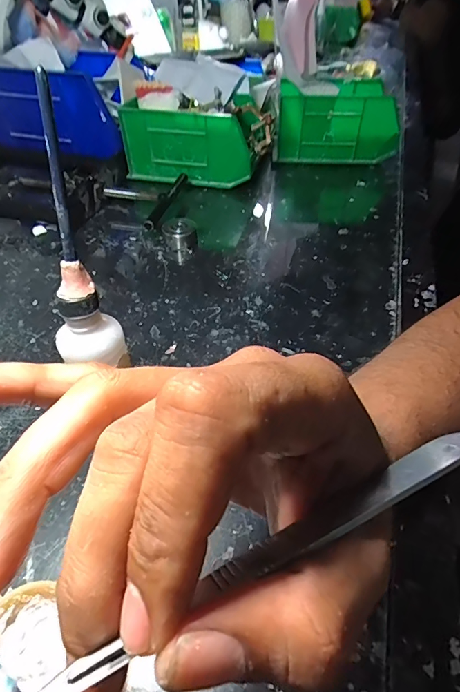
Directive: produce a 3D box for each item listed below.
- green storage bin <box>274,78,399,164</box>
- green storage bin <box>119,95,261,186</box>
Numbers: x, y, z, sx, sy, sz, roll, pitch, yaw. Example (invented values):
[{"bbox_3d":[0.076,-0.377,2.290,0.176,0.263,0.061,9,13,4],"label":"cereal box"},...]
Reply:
[{"bbox_3d":[0.150,-0.324,0.603,0.169,0.088,0.109,6,45,6],"label":"green storage bin"},{"bbox_3d":[-0.039,-0.270,0.548,0.179,0.089,0.095,8,45,8],"label":"green storage bin"}]

